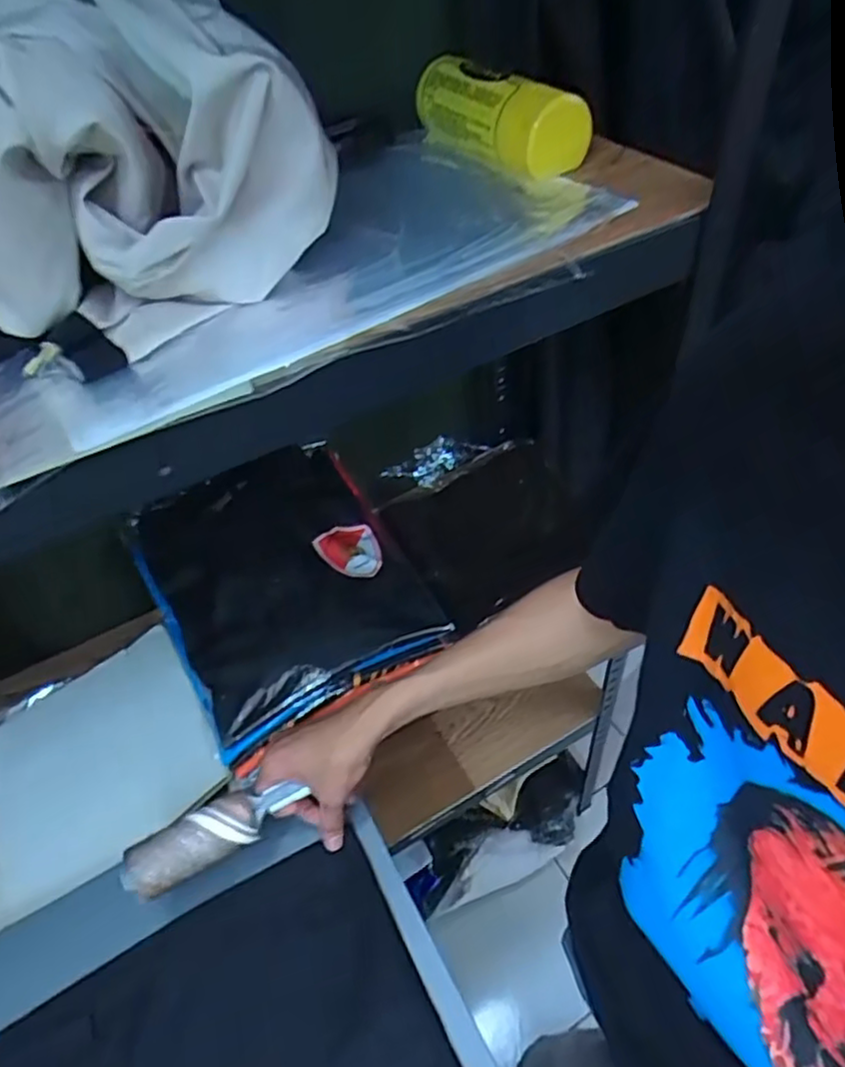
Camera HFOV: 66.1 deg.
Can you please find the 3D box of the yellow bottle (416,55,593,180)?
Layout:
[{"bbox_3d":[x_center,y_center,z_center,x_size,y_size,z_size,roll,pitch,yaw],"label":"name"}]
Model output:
[{"bbox_3d":[0.057,-0.350,0.538,0.061,0.053,0.165,-32,51,-20],"label":"yellow bottle"}]

